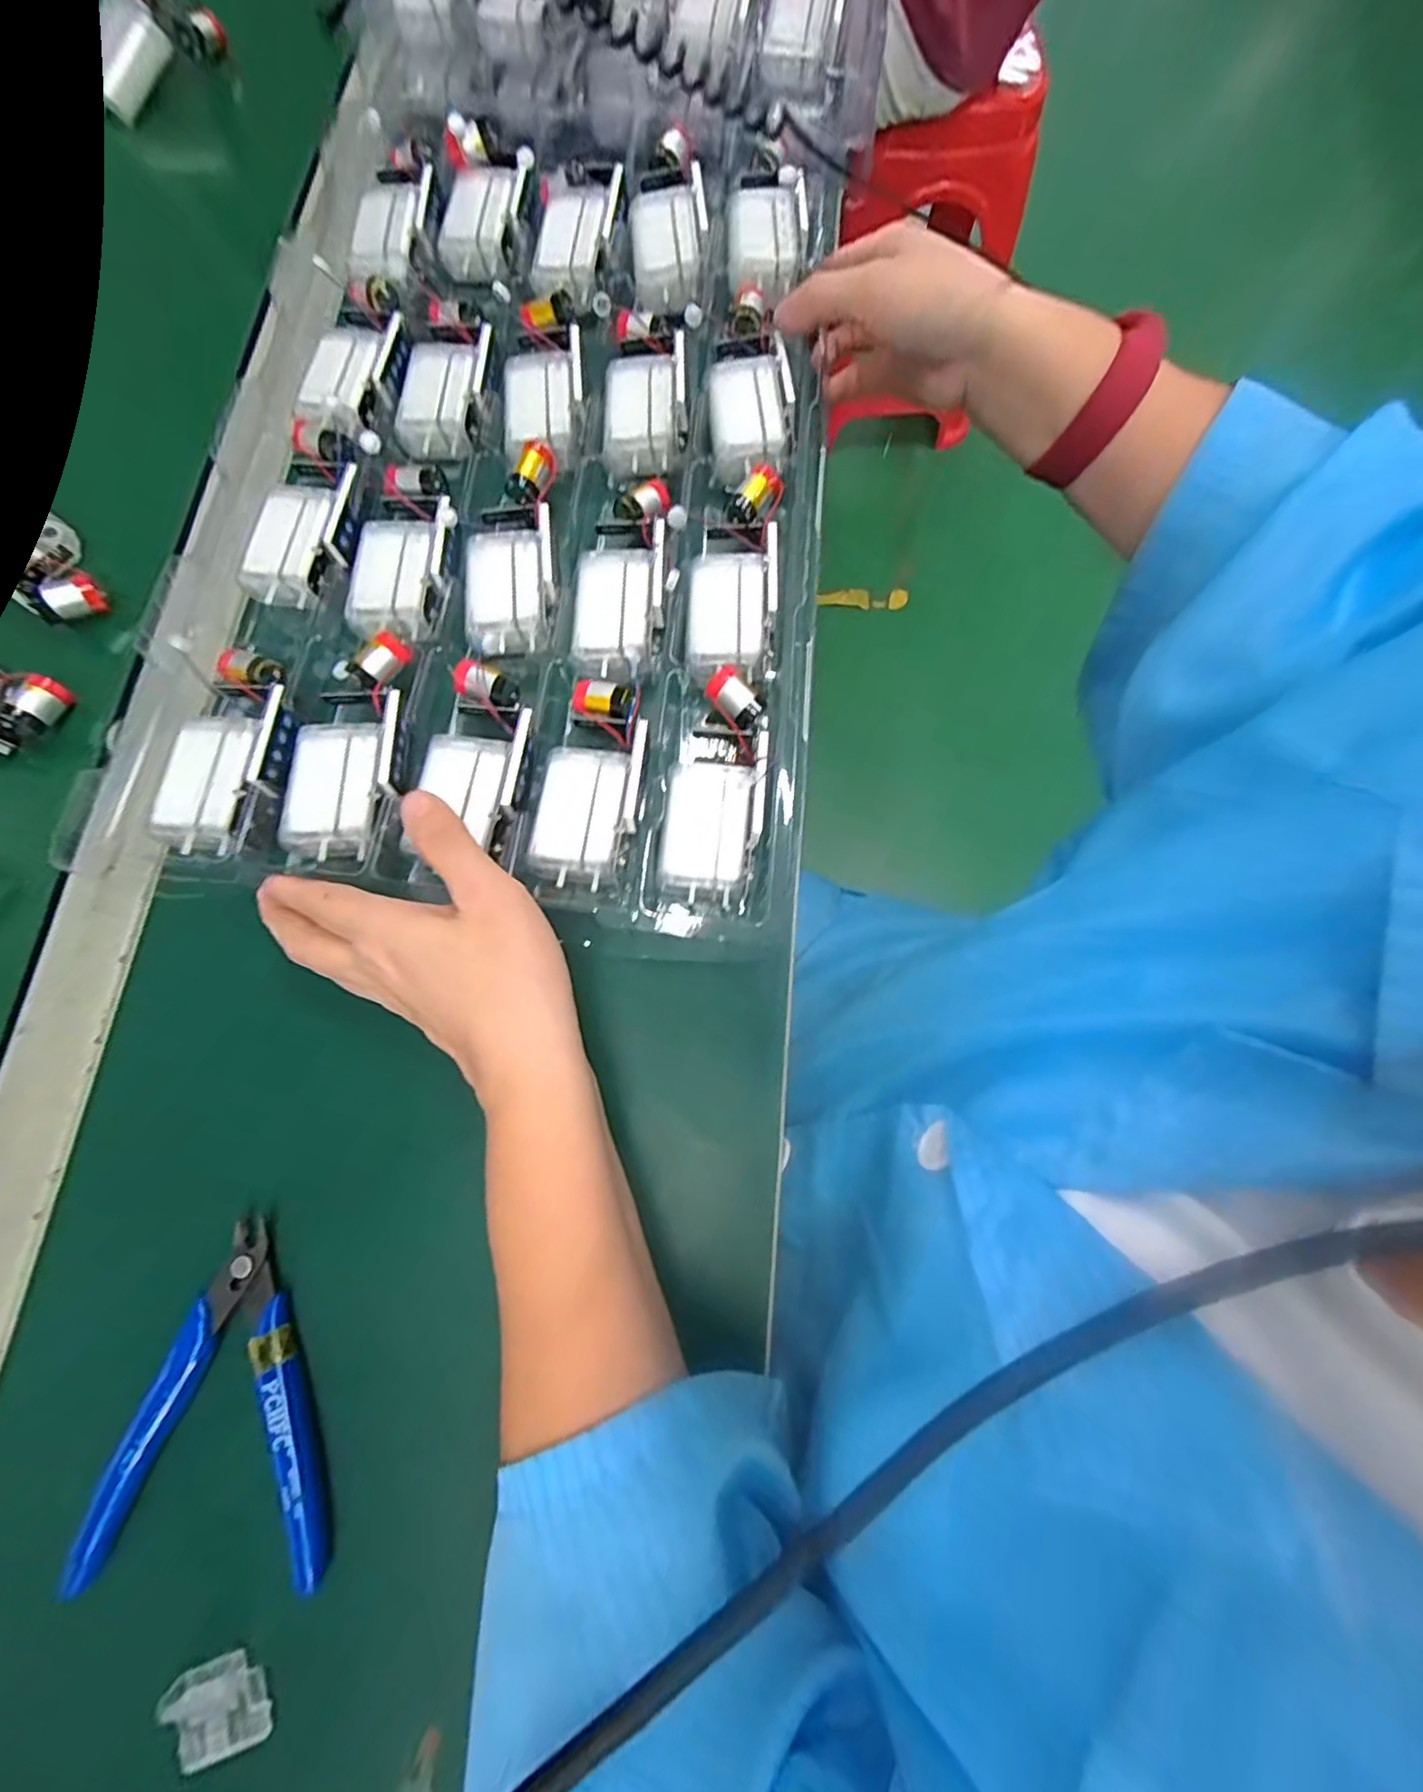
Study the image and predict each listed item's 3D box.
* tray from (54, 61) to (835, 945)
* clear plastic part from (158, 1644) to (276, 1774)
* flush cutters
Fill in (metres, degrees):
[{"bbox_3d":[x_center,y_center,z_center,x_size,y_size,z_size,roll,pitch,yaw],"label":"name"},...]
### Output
[{"bbox_3d":[-0.097,-0.229,0.327,0.309,0.031,0.484,7,76,2],"label":"tray"},{"bbox_3d":[-0.169,0.281,0.214,0.028,0.012,0.027,-18,76,-5],"label":"clear plastic part"},{"bbox_3d":[-0.179,0.187,0.235,0.081,0.017,0.112,1,76,0],"label":"flush cutters"}]

